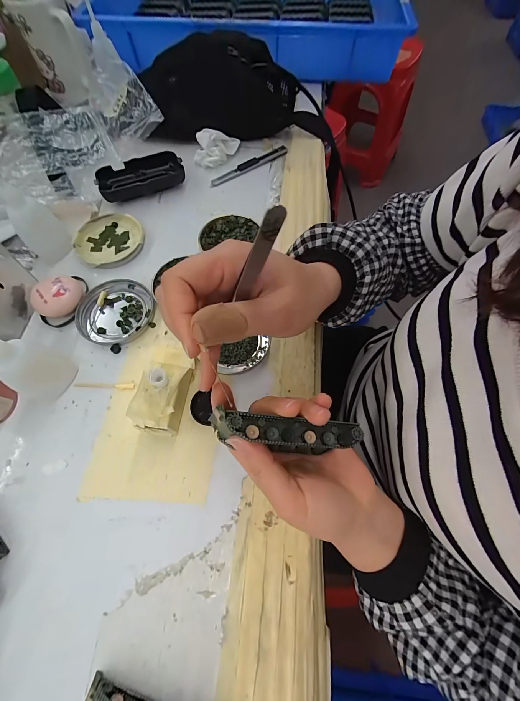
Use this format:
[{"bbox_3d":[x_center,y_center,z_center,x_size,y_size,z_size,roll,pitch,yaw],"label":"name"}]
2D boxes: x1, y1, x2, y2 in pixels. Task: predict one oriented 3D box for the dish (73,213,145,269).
[{"bbox_3d":[-0.186,-0.137,0.351,0.079,0.012,0.080,0,66,-1],"label":"dish"}]

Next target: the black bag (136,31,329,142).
[{"bbox_3d":[-0.036,-0.384,0.430,0.262,0.121,0.104,-2,66,-2],"label":"black bag"}]

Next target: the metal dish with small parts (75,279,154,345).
[{"bbox_3d":[-0.158,-0.042,0.309,0.075,0.007,0.076,0,66,-1],"label":"metal dish with small parts"}]

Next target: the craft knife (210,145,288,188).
[{"bbox_3d":[-0.015,-0.269,0.411,0.128,0.008,0.016,-31,70,-14],"label":"craft knife"}]

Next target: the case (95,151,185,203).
[{"bbox_3d":[-0.159,-0.234,0.384,0.109,0.024,0.054,-16,67,-8],"label":"case"}]

